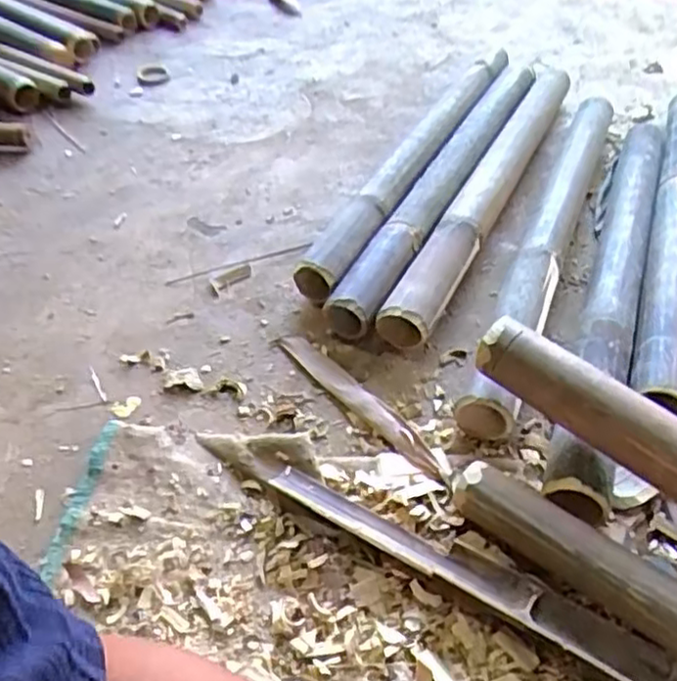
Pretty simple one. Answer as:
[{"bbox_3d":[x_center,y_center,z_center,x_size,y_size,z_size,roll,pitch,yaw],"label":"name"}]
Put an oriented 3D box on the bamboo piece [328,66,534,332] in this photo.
[{"bbox_3d":[0.149,-0.216,0.910,0.061,0.049,0.609,21,51,20],"label":"bamboo piece"}]

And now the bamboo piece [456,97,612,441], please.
[{"bbox_3d":[0.257,-0.126,0.821,0.049,0.056,0.614,17,49,17],"label":"bamboo piece"}]

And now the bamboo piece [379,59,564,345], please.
[{"bbox_3d":[0.204,-0.210,0.899,0.063,0.053,0.627,19,50,18],"label":"bamboo piece"}]

